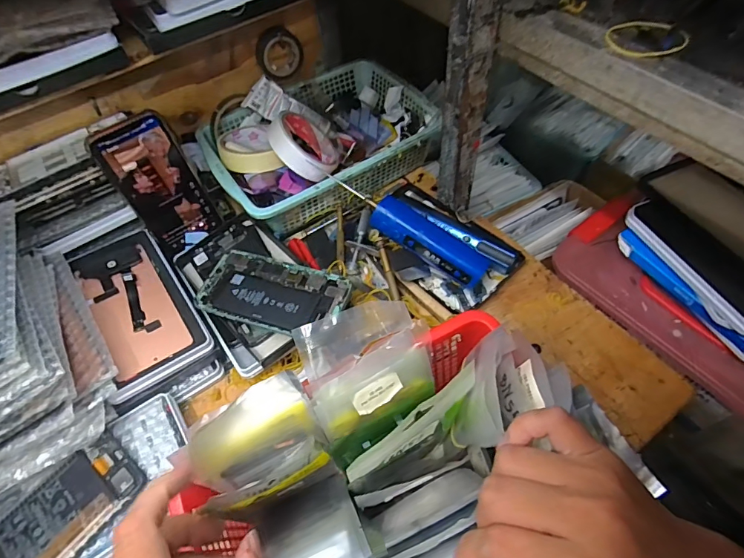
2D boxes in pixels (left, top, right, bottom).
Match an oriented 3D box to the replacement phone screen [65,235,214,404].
[{"bbox_3d":[-0.237,0.020,0.435,0.091,0.013,0.191,-29,59,-14],"label":"replacement phone screen"}]

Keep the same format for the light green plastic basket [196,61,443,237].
[{"bbox_3d":[-0.064,-0.173,0.550,0.264,0.077,0.187,-32,59,-16],"label":"light green plastic basket"}]

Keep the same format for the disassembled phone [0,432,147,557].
[{"bbox_3d":[-0.257,0.198,0.330,0.071,0.008,0.159,31,62,26],"label":"disassembled phone"}]

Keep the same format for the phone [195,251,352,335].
[{"bbox_3d":[-0.098,0.014,0.430,0.146,0.009,0.073,15,58,14],"label":"phone"}]

